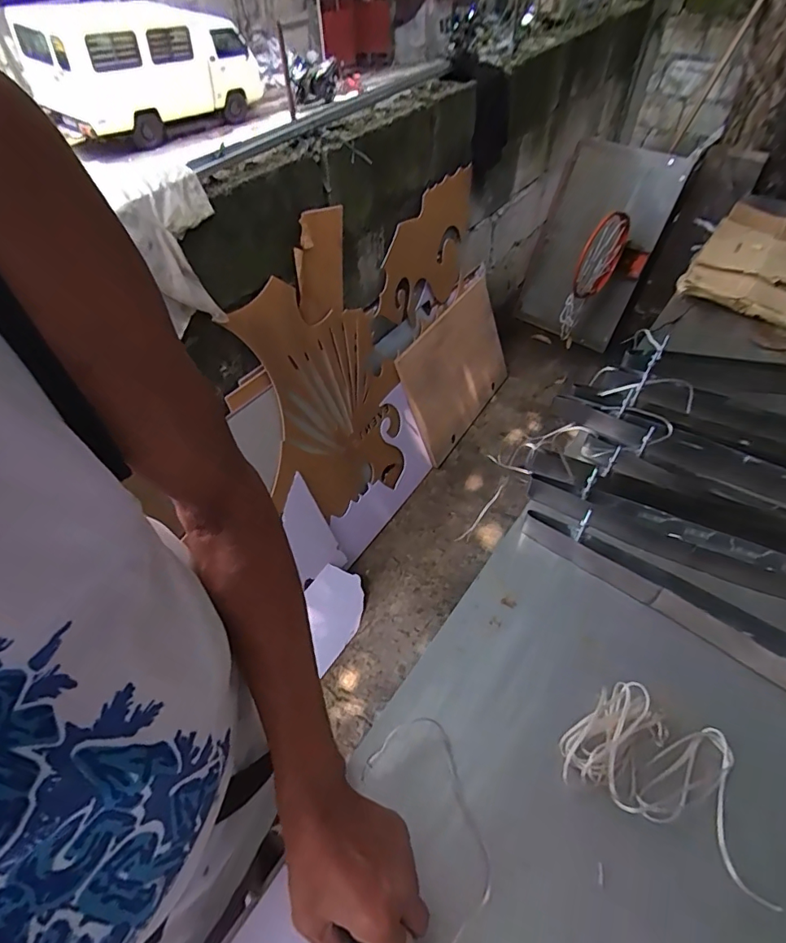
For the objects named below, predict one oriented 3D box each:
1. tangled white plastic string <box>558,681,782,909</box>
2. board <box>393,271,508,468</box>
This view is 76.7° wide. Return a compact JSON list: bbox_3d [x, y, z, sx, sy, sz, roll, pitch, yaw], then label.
[{"bbox_3d":[0.253,0.270,0.450,0.175,0.021,0.104,24,54,22],"label":"tangled white plastic string"},{"bbox_3d":[0.242,-0.370,1.792,0.032,0.402,0.625,7,46,47],"label":"board"}]

